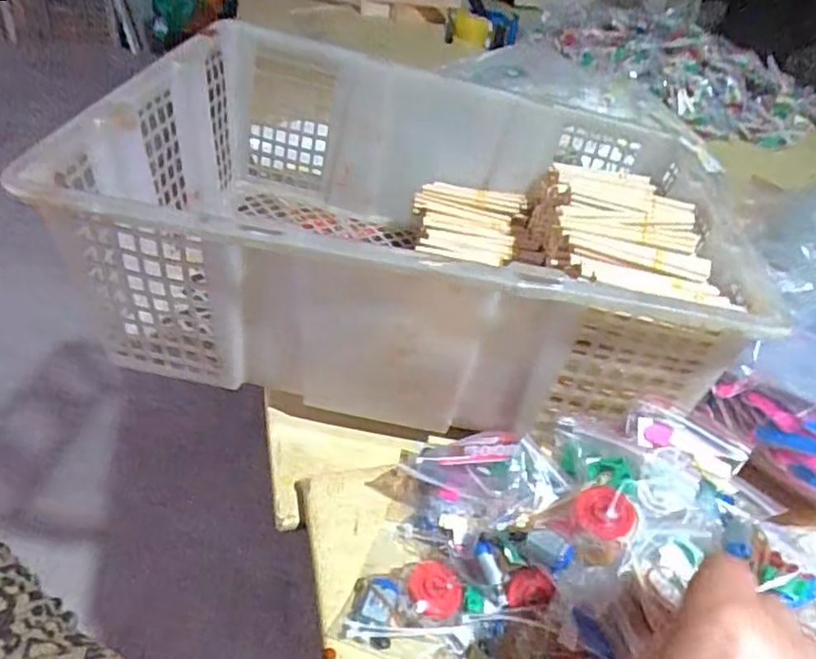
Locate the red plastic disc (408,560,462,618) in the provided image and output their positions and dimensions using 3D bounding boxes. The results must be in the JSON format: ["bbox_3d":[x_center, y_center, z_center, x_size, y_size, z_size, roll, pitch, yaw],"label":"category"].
[{"bbox_3d":[0.017,0.159,0.381,0.028,0.011,0.035,-24,50,-31],"label":"red plastic disc"}]

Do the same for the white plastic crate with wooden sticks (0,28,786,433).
[{"bbox_3d":[0.017,-0.116,0.563,0.455,0.163,0.415,9,41,2],"label":"white plastic crate with wooden sticks"}]

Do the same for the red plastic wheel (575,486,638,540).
[{"bbox_3d":[0.115,0.106,0.364,0.033,0.008,0.033,-5,49,6],"label":"red plastic wheel"}]

